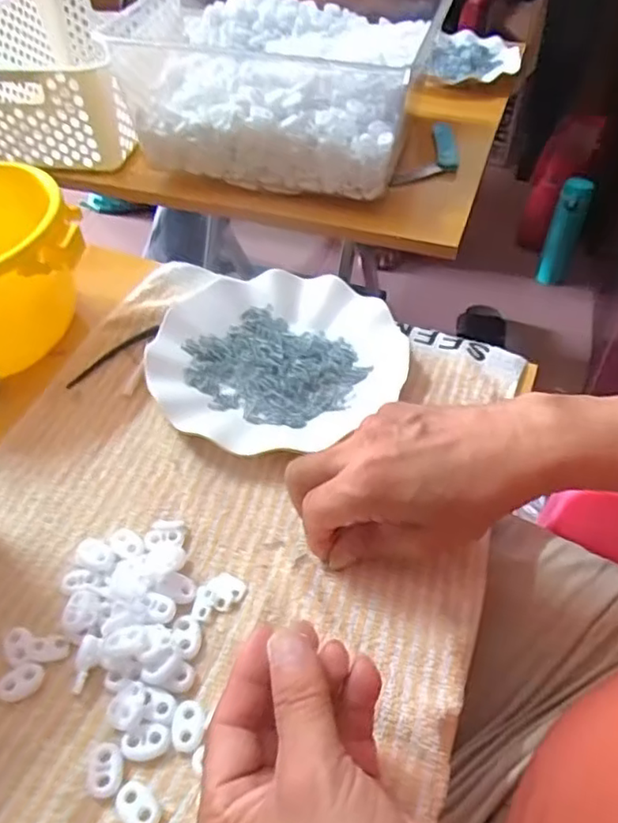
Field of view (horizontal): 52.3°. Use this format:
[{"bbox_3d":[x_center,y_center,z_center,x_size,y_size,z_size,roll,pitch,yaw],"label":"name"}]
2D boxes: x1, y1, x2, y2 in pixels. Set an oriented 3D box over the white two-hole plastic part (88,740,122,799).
[{"bbox_3d":[-0.094,0.166,0.291,0.015,0.006,0.022,-12,48,-11],"label":"white two-hole plastic part"}]

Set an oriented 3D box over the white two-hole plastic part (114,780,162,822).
[{"bbox_3d":[-0.076,0.177,0.281,0.023,0.006,0.015,27,53,24],"label":"white two-hole plastic part"}]

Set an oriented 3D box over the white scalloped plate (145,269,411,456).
[{"bbox_3d":[-0.023,-0.040,0.464,0.178,0.029,0.162,0,47,0],"label":"white scalloped plate"}]

